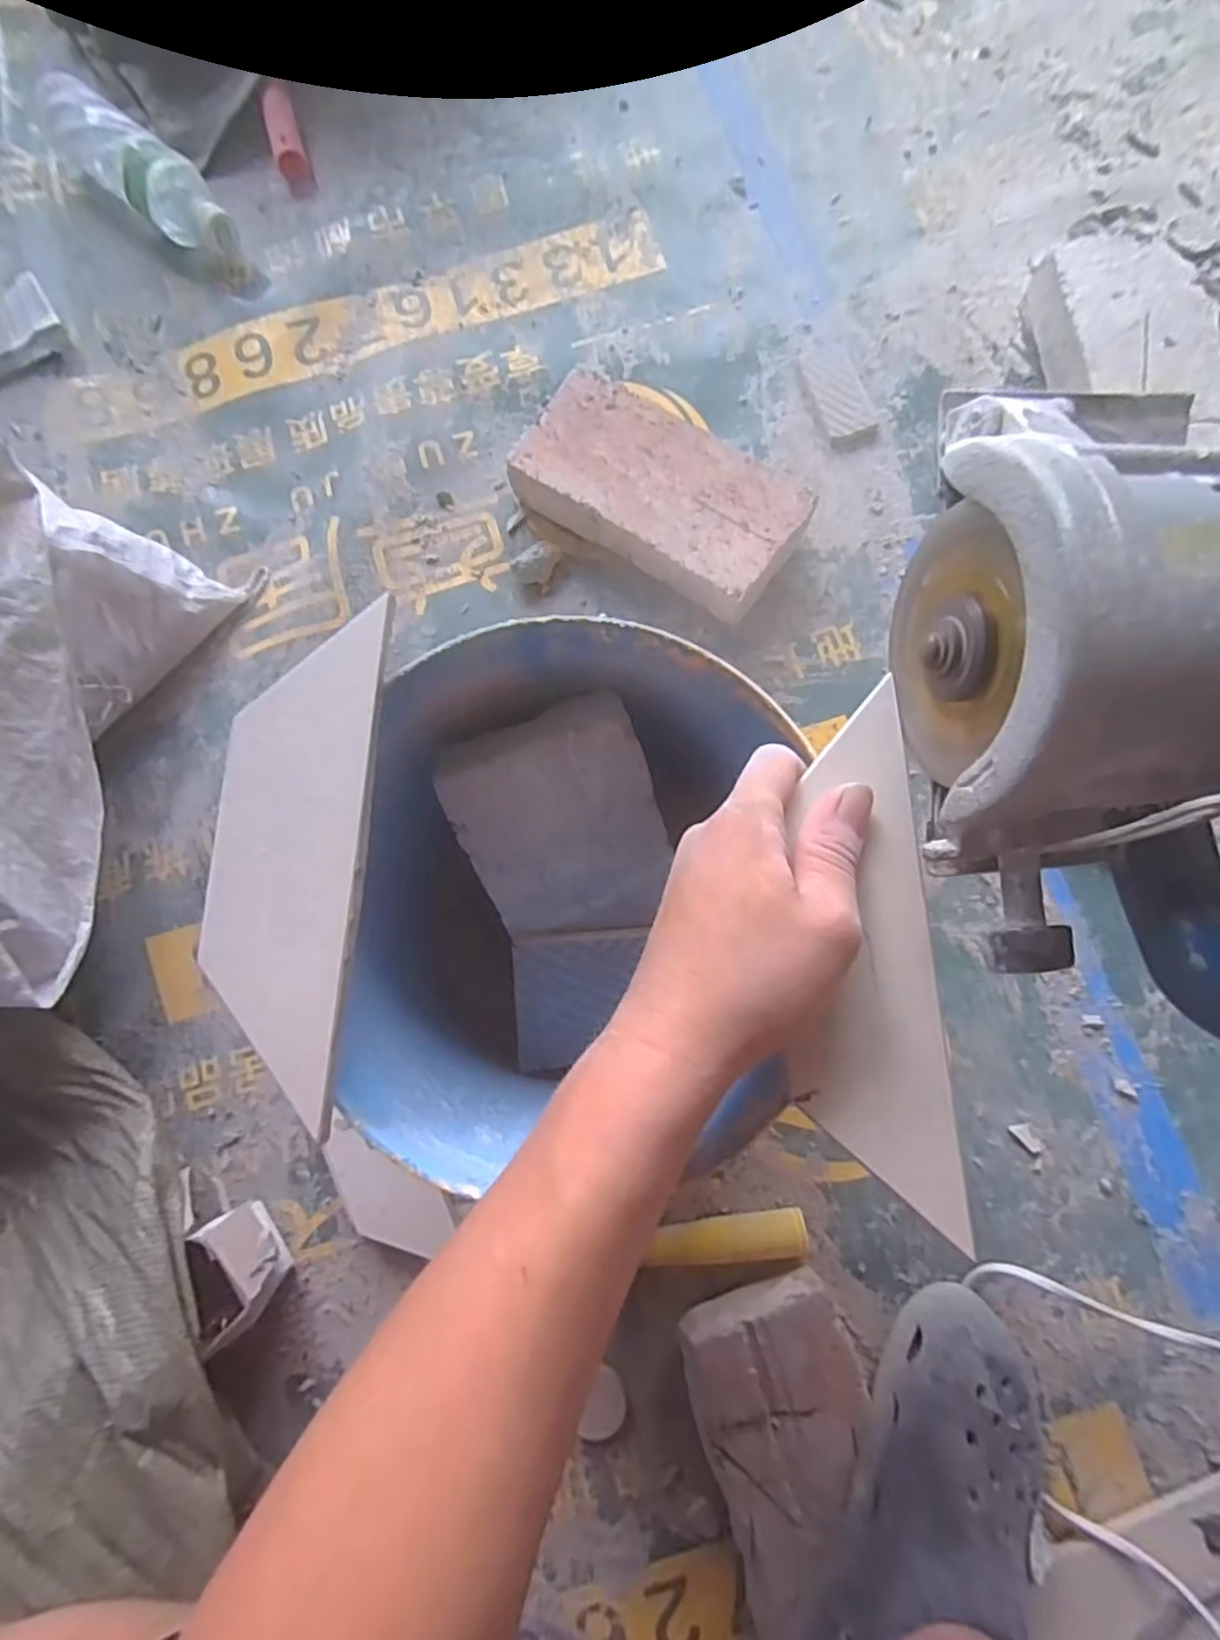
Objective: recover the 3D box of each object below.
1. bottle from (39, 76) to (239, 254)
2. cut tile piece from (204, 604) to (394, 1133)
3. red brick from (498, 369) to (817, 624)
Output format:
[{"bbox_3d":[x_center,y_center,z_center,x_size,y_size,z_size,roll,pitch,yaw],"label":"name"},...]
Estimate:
[{"bbox_3d":[-0.408,-0.563,0.603,0.217,0.057,0.058,40,86,7],"label":"bottle"},{"bbox_3d":[-0.128,0.011,0.277,0.059,0.010,0.193,3,82,3],"label":"cut tile piece"},{"bbox_3d":[0.037,-0.249,0.544,0.215,0.054,0.110,35,85,7],"label":"red brick"}]

